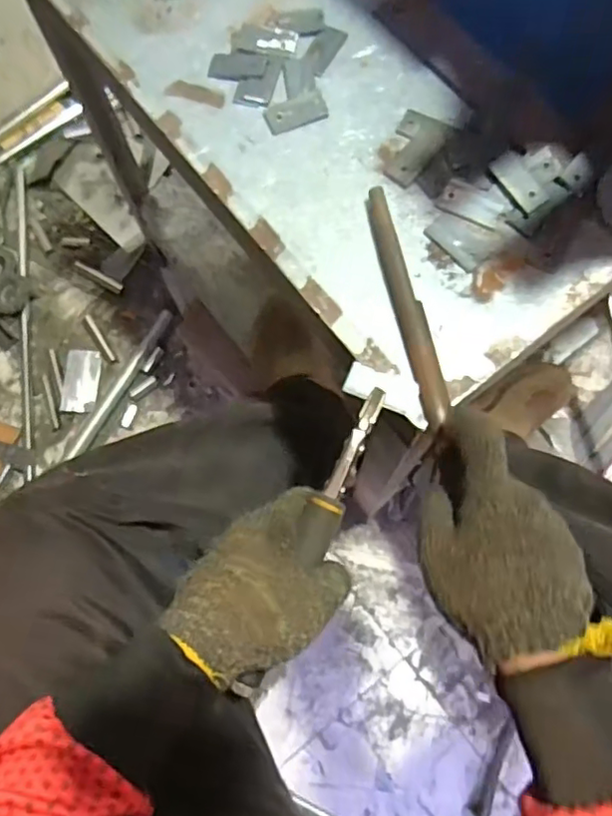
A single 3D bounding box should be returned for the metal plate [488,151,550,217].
[{"bbox_3d":[0.163,-0.171,0.455,0.026,0.010,0.048,-34,75,-8],"label":"metal plate"}]

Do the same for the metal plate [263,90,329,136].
[{"bbox_3d":[-0.008,-0.240,0.486,0.050,0.004,0.024,-21,73,-4],"label":"metal plate"}]

